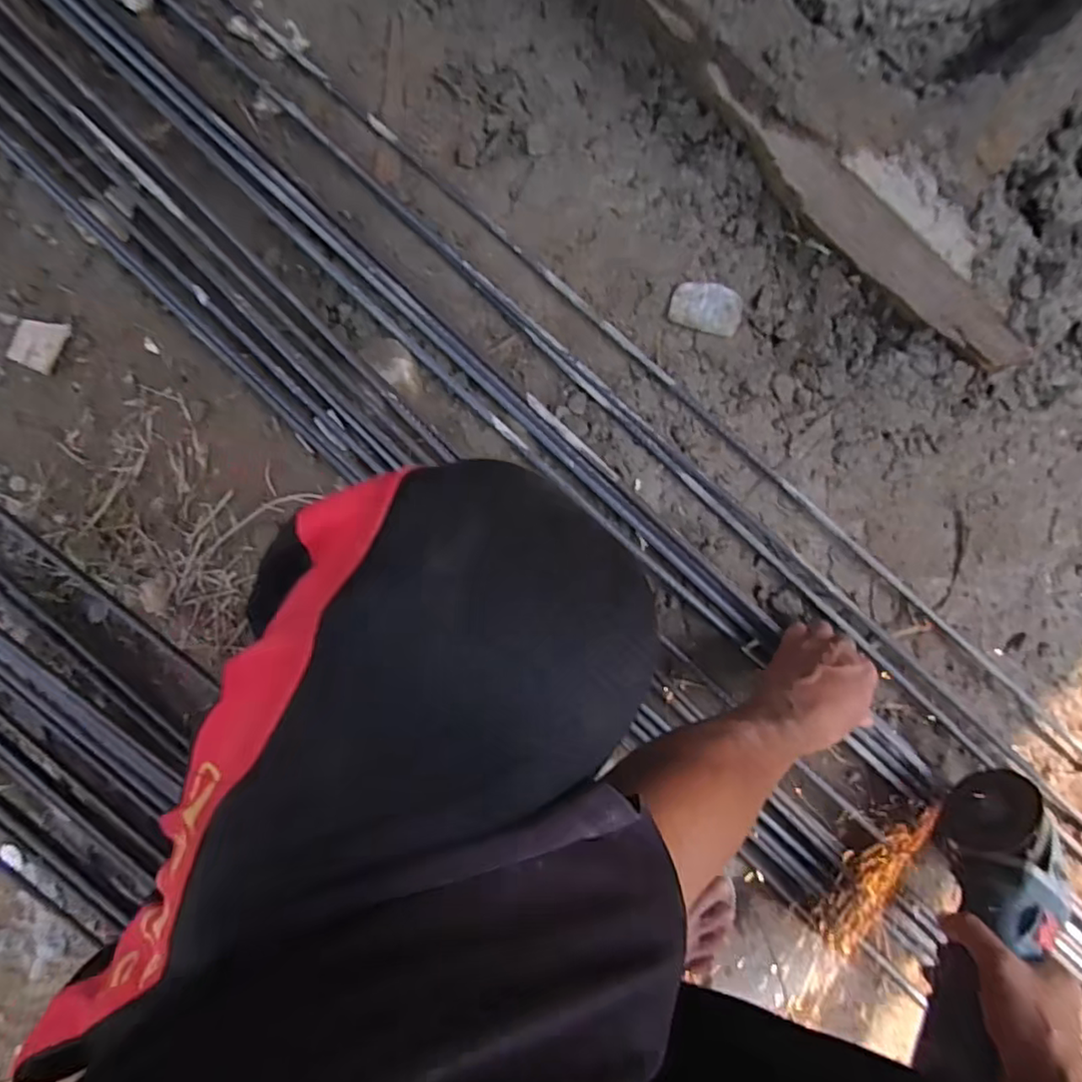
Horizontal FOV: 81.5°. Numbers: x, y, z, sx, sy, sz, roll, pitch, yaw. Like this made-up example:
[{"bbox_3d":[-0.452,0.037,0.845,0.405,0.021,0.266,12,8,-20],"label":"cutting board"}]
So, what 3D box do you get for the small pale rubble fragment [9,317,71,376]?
[{"bbox_3d":[-0.496,-0.195,0.619,0.046,0.004,0.052,22,88,-1],"label":"small pale rubble fragment"}]

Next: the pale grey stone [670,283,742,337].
[{"bbox_3d":[0.163,-0.230,0.617,0.066,0.014,0.045,17,89,-1],"label":"pale grey stone"}]

